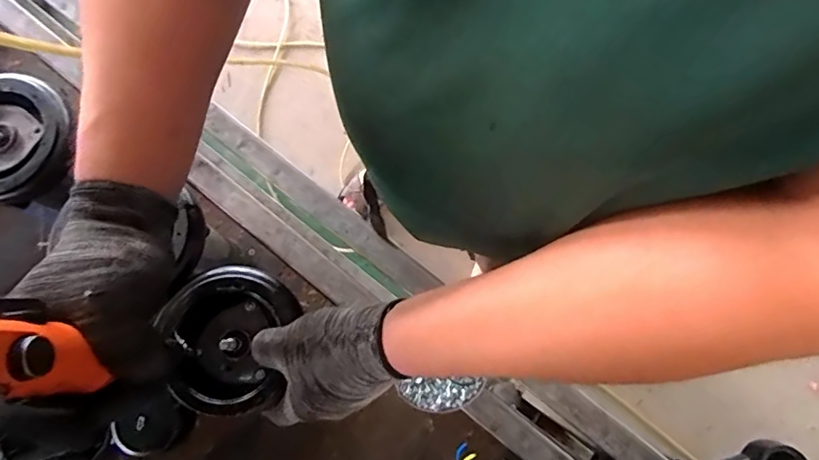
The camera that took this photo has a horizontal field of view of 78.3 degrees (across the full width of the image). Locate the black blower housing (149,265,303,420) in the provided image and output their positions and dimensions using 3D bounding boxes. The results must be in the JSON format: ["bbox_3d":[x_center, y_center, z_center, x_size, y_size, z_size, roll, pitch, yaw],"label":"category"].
[{"bbox_3d":[-0.149,0.089,0.415,0.101,0.035,0.114,7,78,3],"label":"black blower housing"}]

